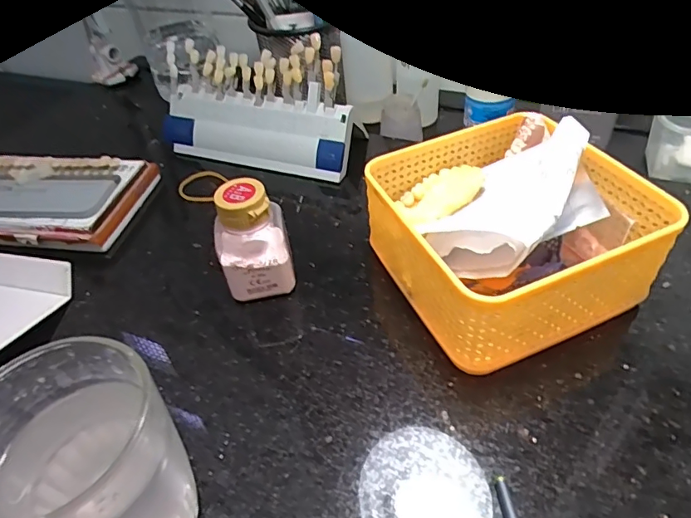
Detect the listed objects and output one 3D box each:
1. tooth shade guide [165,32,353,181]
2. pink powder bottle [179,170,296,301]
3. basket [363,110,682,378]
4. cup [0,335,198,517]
[{"bbox_3d":[-0.075,-0.127,0.422,0.176,0.092,0.032,14,13,20],"label":"tooth shade guide"},{"bbox_3d":[-0.059,-0.013,0.297,0.046,0.081,0.034,-11,44,-4],"label":"pink powder bottle"},{"bbox_3d":[0.093,-0.019,0.291,0.129,0.073,0.135,-21,46,-15],"label":"basket"},{"bbox_3d":[-0.095,0.086,0.190,0.066,0.094,0.064,-4,45,4],"label":"cup"}]

